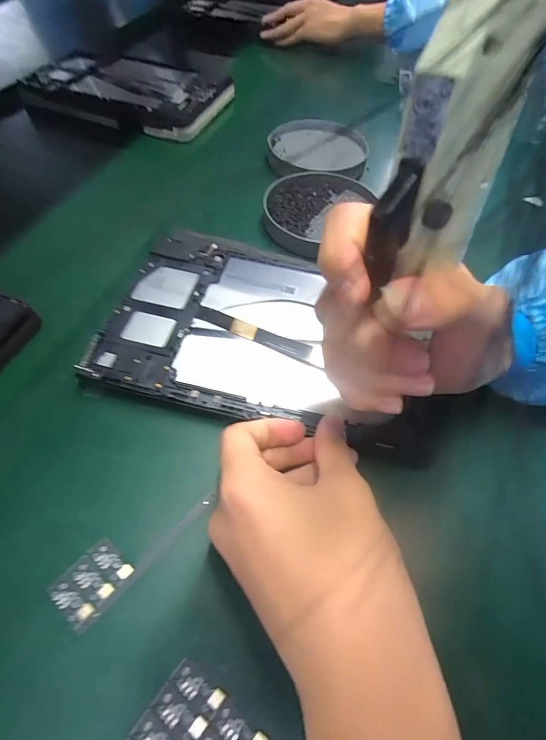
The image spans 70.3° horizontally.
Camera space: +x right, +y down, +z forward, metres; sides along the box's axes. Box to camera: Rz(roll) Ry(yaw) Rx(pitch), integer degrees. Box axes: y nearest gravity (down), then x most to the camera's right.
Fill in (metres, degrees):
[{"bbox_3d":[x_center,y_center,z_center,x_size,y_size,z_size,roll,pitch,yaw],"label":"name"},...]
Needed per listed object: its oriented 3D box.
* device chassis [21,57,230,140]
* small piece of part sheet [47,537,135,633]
[{"bbox_3d":[-0.196,-0.385,0.536,0.256,0.032,0.148,18,55,9],"label":"device chassis"},{"bbox_3d":[-0.096,0.111,0.205,0.028,0.004,0.035,35,59,20],"label":"small piece of part sheet"}]

